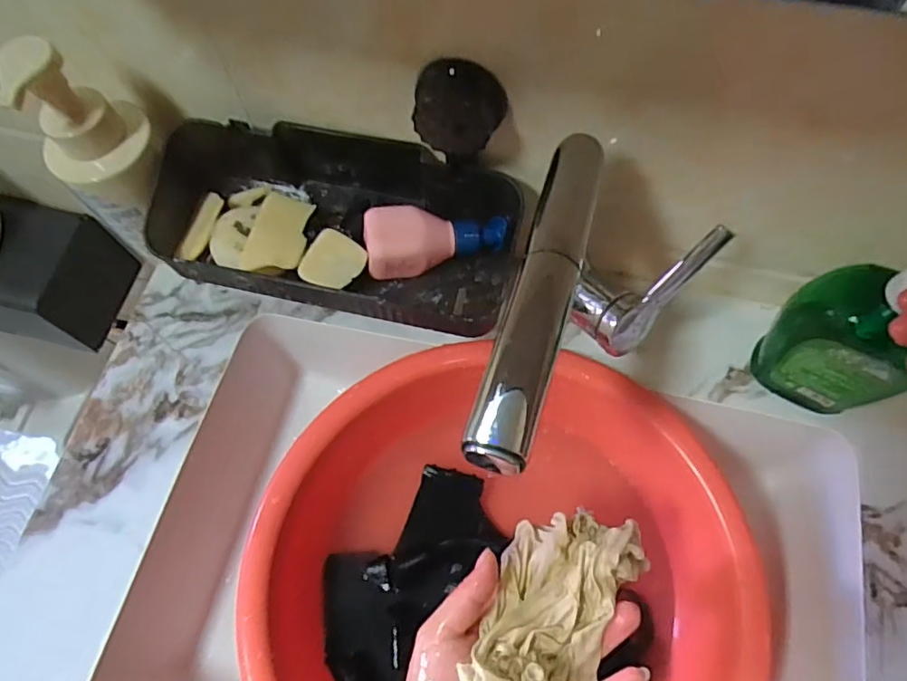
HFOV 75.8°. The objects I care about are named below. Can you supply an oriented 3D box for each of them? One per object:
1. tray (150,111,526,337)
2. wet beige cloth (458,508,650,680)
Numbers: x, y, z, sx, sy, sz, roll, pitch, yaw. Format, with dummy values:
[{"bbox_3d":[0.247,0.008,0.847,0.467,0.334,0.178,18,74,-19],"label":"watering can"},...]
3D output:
[{"bbox_3d":[-0.086,-0.088,0.432,0.264,0.066,0.130,11,68,7],"label":"tray"},{"bbox_3d":[0.057,0.168,0.330,0.076,0.038,0.152,21,56,10],"label":"wet beige cloth"}]

